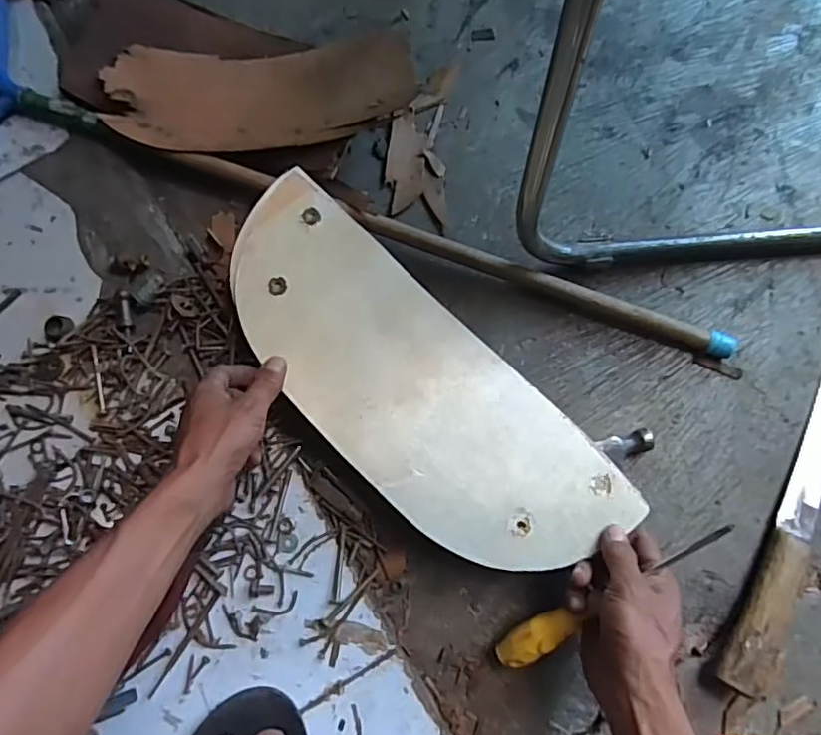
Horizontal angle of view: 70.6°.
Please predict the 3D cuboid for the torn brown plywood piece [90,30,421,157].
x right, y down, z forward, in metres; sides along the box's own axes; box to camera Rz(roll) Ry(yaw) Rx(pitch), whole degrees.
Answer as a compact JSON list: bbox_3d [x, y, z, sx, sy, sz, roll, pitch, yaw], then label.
[{"bbox_3d":[-0.155,-0.283,0.592,0.312,0.048,0.134,-1,80,0],"label":"torn brown plywood piece"}]

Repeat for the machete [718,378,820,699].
[{"bbox_3d":[0.371,0.088,0.533,0.046,0.031,0.418,23,81,4],"label":"machete"}]

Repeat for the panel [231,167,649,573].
[{"bbox_3d":[-0.008,0.014,0.517,0.419,0.013,0.155,44,83,7],"label":"panel"}]

